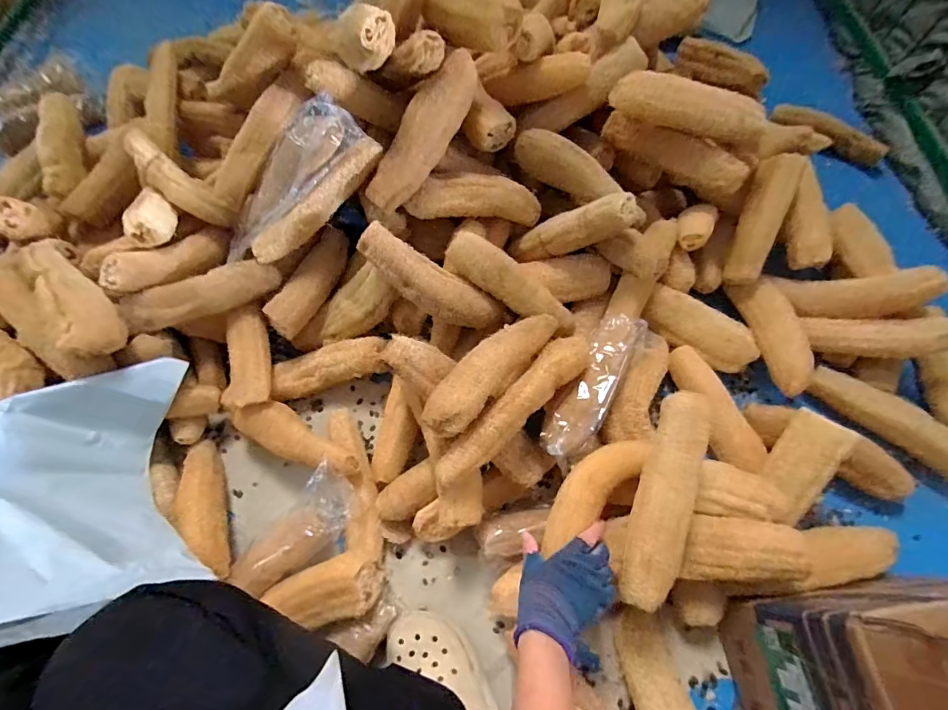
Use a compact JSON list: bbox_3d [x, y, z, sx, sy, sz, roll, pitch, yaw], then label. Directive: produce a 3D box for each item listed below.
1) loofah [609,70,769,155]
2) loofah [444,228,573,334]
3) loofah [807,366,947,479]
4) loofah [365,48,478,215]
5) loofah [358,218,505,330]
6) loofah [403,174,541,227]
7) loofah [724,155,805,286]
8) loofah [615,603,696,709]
[{"bbox_3d":[0.356,-0.389,0.705,0.268,0.071,0.065,8,65,-12],"label":"loofah"},{"bbox_3d":[0.060,-0.102,0.699,0.242,0.062,0.060,32,67,-20],"label":"loofah"},{"bbox_3d":[0.687,0.116,0.724,0.289,0.069,0.072,32,70,15],"label":"loofah"},{"bbox_3d":[-0.081,-0.345,0.688,0.071,0.060,0.261,37,98,16],"label":"loofah"},{"bbox_3d":[-0.064,-0.111,0.675,0.243,0.049,0.082,31,67,-16],"label":"loofah"},{"bbox_3d":[0.005,-0.260,0.736,0.233,0.057,0.062,-3,65,-16],"label":"loofah"},{"bbox_3d":[0.507,-0.244,0.765,0.080,0.062,0.250,20,90,11],"label":"loofah"},{"bbox_3d":[0.244,0.447,0.577,0.071,0.064,0.204,-12,66,-4],"label":"loofah"}]

